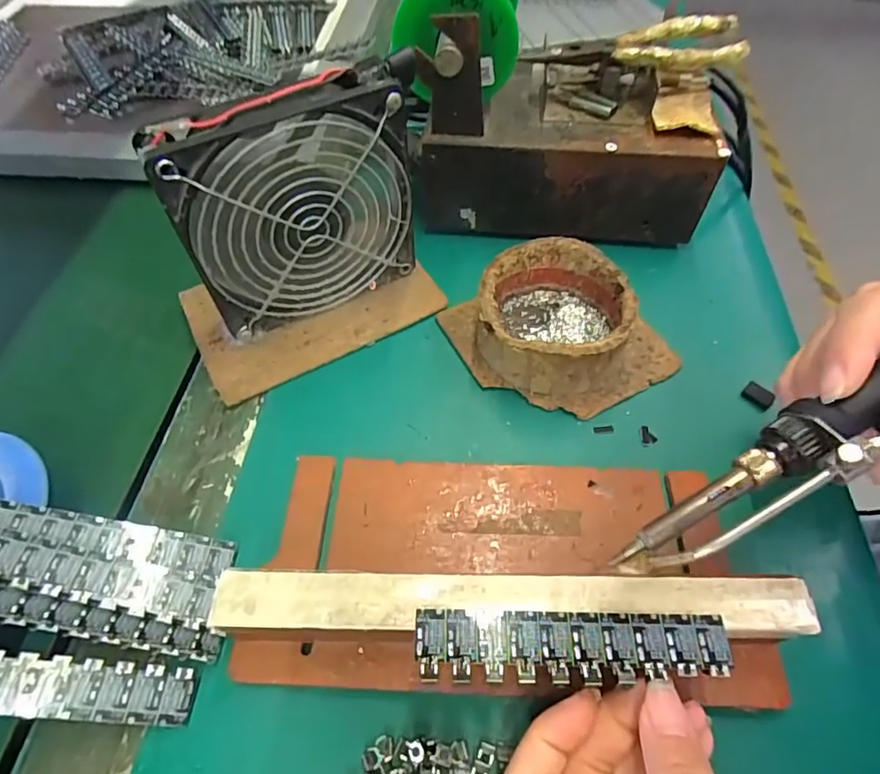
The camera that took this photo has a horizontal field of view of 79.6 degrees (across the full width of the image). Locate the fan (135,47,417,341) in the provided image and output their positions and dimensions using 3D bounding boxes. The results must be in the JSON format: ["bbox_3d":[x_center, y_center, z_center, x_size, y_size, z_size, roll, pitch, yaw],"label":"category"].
[{"bbox_3d":[-0.069,-0.088,0.278,0.119,0.127,0.023,-26,59,-16],"label":"fan"}]

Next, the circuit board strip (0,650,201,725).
[{"bbox_3d":[-0.148,0.110,0.194,0.108,0.004,0.020,15,54,-16],"label":"circuit board strip"}]

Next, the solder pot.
[{"bbox_3d":[0.063,-0.039,0.295,0.078,0.041,0.080,-1,55,1],"label":"solder pot"}]

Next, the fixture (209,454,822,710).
[{"bbox_3d":[0.027,0.070,0.220,0.215,0.042,0.102,1,56,2],"label":"fixture"}]

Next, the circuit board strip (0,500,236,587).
[{"bbox_3d":[-0.144,0.064,0.223,0.106,0.004,0.020,16,55,-14],"label":"circuit board strip"}]

